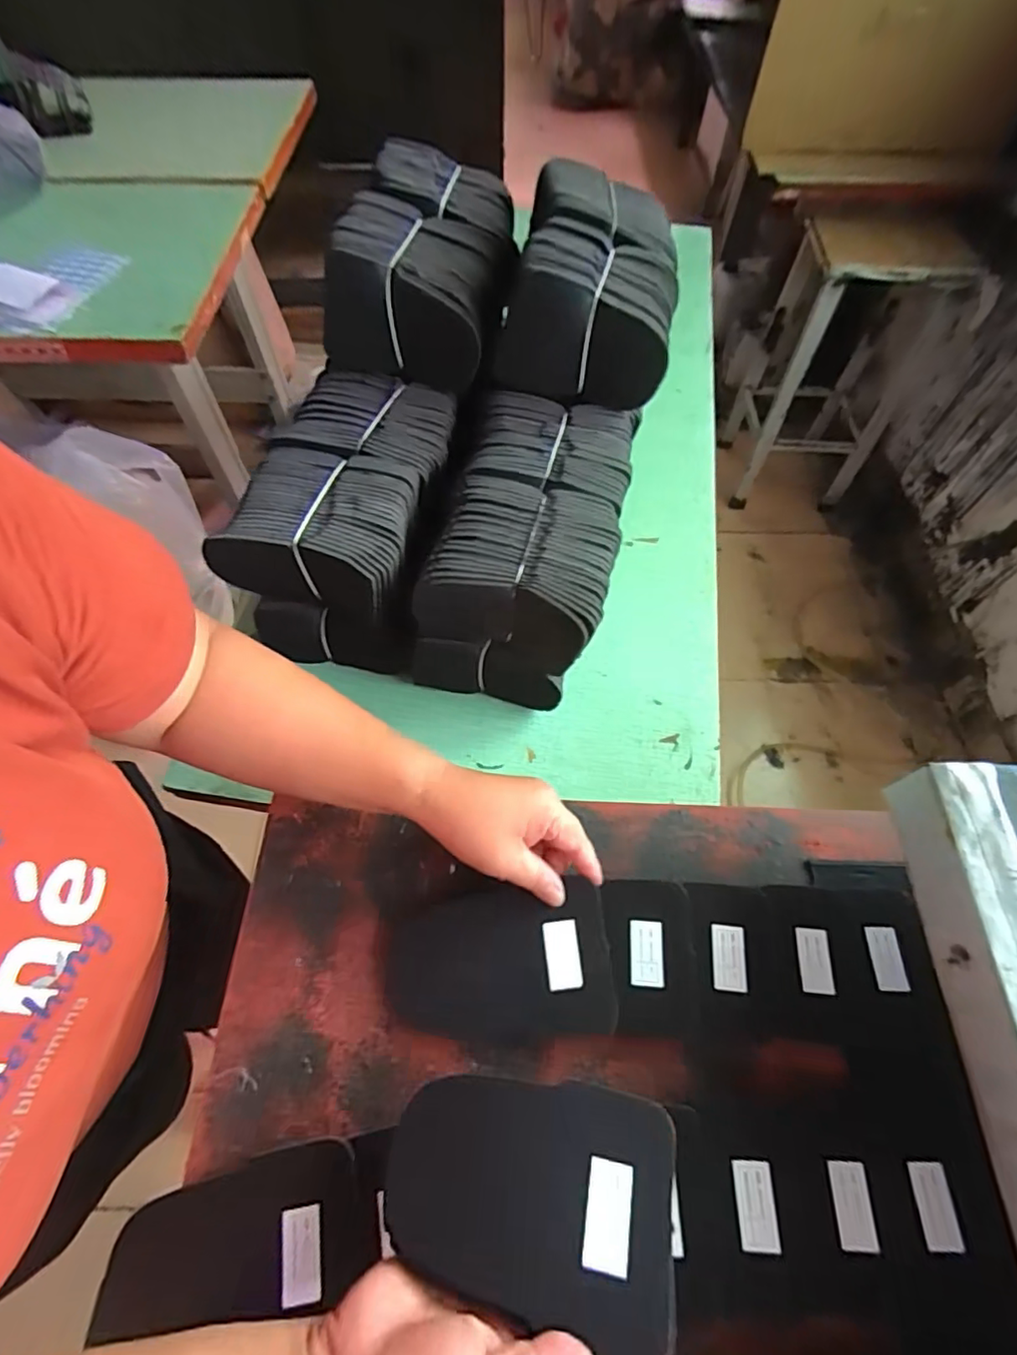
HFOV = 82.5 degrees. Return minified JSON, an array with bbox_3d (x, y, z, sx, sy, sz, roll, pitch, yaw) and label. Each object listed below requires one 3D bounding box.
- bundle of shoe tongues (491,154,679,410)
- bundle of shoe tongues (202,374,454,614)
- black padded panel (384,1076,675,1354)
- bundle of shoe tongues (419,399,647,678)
[{"bbox_3d":[0.085,-0.378,0.560,0.154,0.112,0.213,11,61,7],"label":"bundle of shoe tongues"},{"bbox_3d":[-0.143,-0.170,0.532,0.148,0.075,0.239,13,62,6],"label":"bundle of shoe tongues"},{"bbox_3d":[0.009,0.262,0.297,0.143,0.012,0.093,1,47,14],"label":"black padded panel"},{"bbox_3d":[0.025,-0.141,0.529,0.155,0.092,0.245,14,62,7],"label":"bundle of shoe tongues"}]

